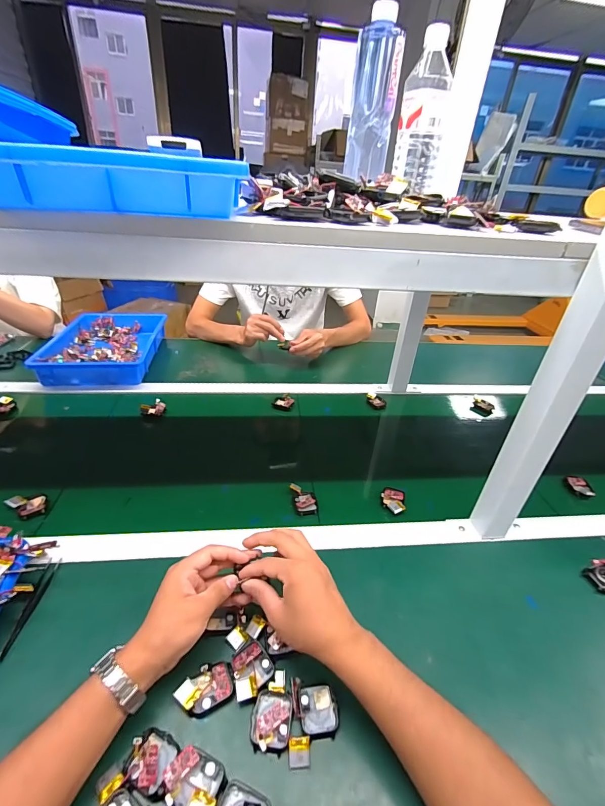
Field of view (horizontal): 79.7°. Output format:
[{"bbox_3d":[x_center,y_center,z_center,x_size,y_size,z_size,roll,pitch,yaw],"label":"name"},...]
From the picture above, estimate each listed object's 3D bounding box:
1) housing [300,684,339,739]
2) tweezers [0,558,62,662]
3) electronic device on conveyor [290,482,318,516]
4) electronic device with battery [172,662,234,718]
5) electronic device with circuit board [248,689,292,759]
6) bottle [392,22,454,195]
[{"bbox_3d":[0.017,0.310,0.366,0.038,0.007,0.042,2,33,-4],"label":"housing"},{"bbox_3d":[-0.323,0.240,0.436,0.016,0.012,0.116,0,33,-7],"label":"tweezers"},{"bbox_3d":[0.004,0.156,0.596,0.039,0.012,0.061,-5,34,-15],"label":"electronic device on conveyor"},{"bbox_3d":[-0.098,0.292,0.371,0.054,0.018,0.036,-16,38,-28],"label":"electronic device with battery"},{"bbox_3d":[-0.030,0.311,0.355,0.038,0.009,0.046,6,33,3],"label":"electronic device with circuit board"},{"bbox_3d":[0.186,-0.440,0.556,0.072,0.187,0.072,11,34,9],"label":"bottle"}]

